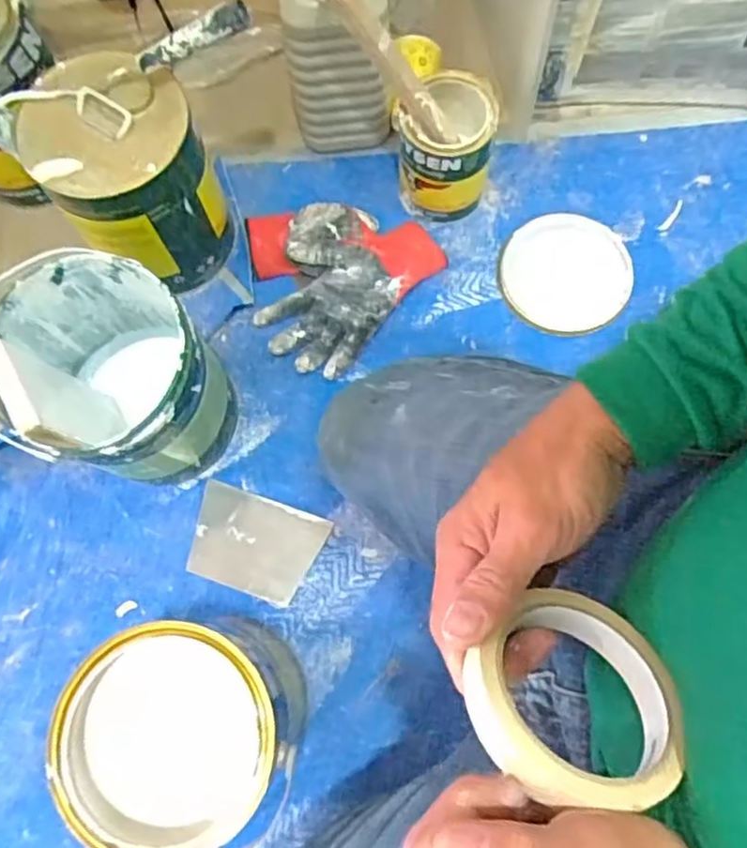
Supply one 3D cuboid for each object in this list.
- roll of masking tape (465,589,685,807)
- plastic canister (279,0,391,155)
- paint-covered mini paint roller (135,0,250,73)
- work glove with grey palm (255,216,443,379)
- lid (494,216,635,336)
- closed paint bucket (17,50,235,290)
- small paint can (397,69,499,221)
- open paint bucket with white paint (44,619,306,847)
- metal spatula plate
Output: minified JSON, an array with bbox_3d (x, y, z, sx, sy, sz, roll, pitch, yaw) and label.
[{"bbox_3d":[0.085,0.115,0.296,0.092,0.022,0.092,16,40,-5],"label":"roll of masking tape"},{"bbox_3d":[-0.043,-0.439,0.757,0.110,0.234,0.183,-4,75,1],"label":"plastic canister"},{"bbox_3d":[-0.163,-0.341,0.600,0.112,0.021,0.023,-12,73,22],"label":"paint-covered mini paint roller"},{"bbox_3d":[-0.034,-0.164,0.780,0.137,0.048,0.221,40,80,11],"label":"work glove with grey palm"},{"bbox_3d":[0.224,-0.176,0.794,0.147,0.015,0.145,0,75,2],"label":"lid"},{"bbox_3d":[-0.247,-0.253,0.726,0.148,0.202,0.147,0,75,2],"label":"closed paint bucket"},{"bbox_3d":[0.081,-0.308,0.769,0.096,0.139,0.100,0,75,2],"label":"small paint can"},{"bbox_3d":[-0.146,0.255,0.587,0.163,0.207,0.161,0,75,2],"label":"open paint bucket with white paint"},{"bbox_3d":[-0.127,0.127,0.726,0.134,0.004,0.097,18,72,6],"label":"metal spatula plate"}]

